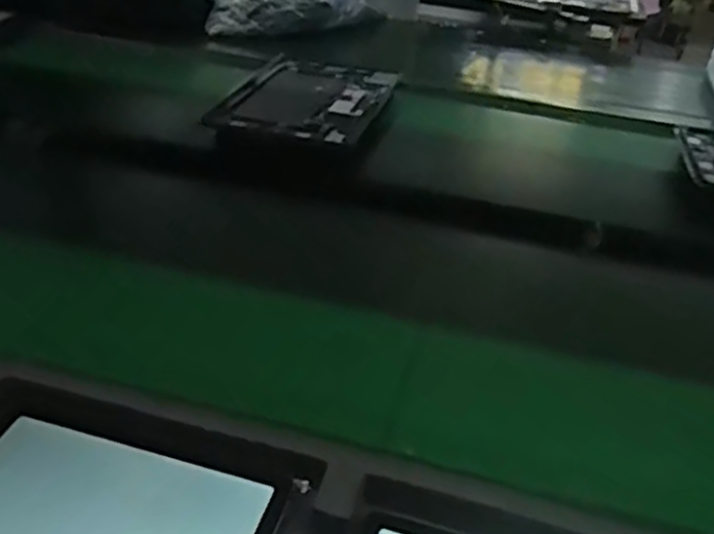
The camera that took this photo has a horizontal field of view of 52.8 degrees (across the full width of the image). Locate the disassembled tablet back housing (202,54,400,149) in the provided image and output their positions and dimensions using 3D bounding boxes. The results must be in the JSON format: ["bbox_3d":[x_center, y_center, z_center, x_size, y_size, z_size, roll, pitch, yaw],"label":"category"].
[{"bbox_3d":[-0.054,-0.202,0.852,0.175,0.009,0.234,13,34,11],"label":"disassembled tablet back housing"}]

